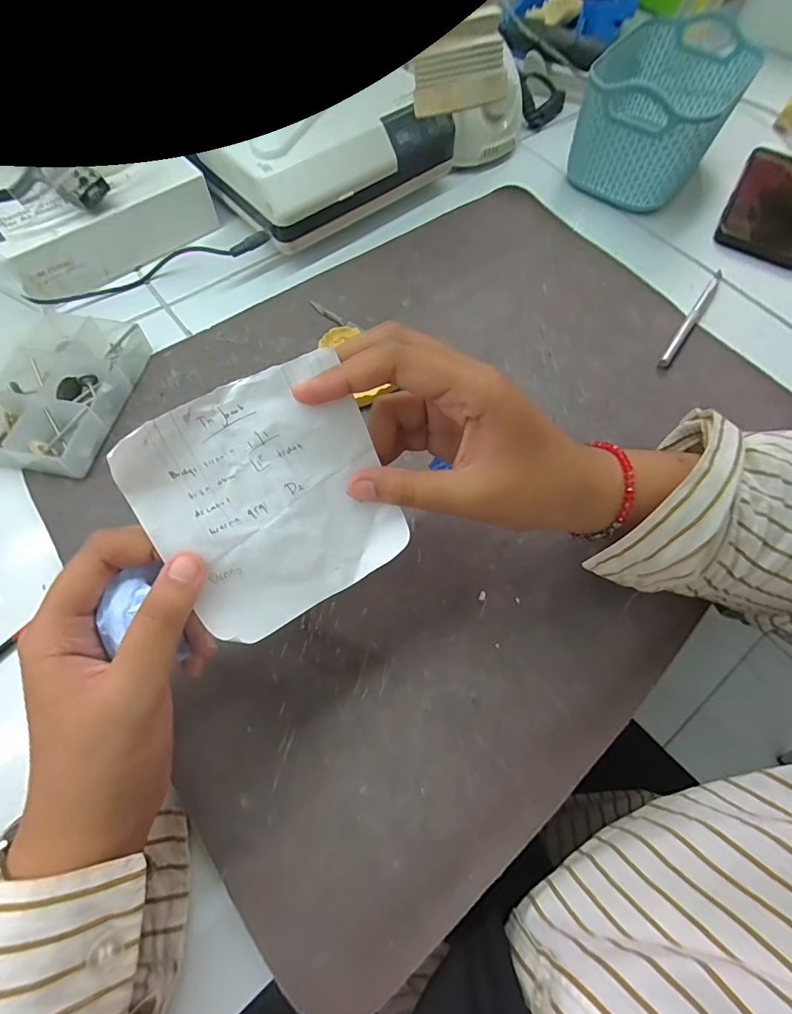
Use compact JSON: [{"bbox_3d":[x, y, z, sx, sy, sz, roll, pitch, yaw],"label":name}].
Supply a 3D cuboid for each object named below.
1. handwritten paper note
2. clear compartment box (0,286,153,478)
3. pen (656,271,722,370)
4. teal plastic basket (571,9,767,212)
[{"bbox_3d":[-0.051,-0.002,0.199,0.096,0.010,0.100,-30,106,-15],"label":"handwritten paper note"},{"bbox_3d":[-0.258,-0.094,0.298,0.142,0.066,0.126,7,66,1],"label":"clear compartment box"},{"bbox_3d":[0.247,-0.160,0.378,0.009,0.007,0.135,35,69,12],"label":"pen"},{"bbox_3d":[0.243,-0.369,0.432,0.112,0.085,0.164,34,69,12],"label":"teal plastic basket"}]

